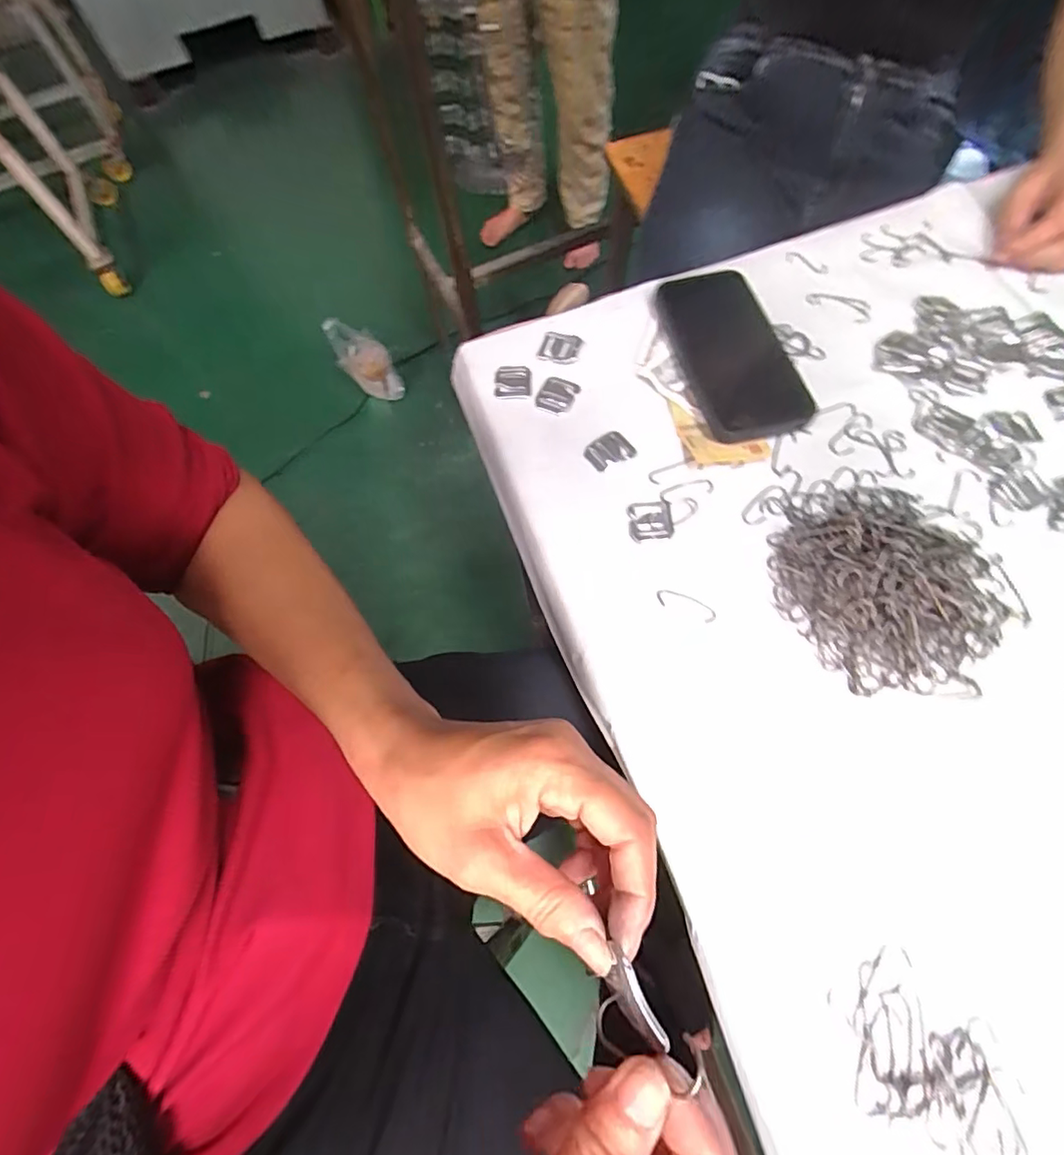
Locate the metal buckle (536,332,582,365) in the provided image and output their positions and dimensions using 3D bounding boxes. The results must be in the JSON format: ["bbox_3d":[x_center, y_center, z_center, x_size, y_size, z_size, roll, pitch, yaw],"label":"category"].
[{"bbox_3d":[0.024,-0.196,0.464,0.033,0.005,0.030,13,68,9],"label":"metal buckle"}]

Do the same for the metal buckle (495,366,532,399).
[{"bbox_3d":[-0.016,-0.164,0.456,0.030,0.004,0.034,-2,66,2],"label":"metal buckle"}]

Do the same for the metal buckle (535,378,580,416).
[{"bbox_3d":[0.021,-0.150,0.447,0.029,0.004,0.034,23,70,12],"label":"metal buckle"}]

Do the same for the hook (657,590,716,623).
[{"bbox_3d":[0.105,0.018,0.371,0.041,0.004,0.013,22,69,12],"label":"hook"}]

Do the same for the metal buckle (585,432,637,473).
[{"bbox_3d":[0.060,-0.099,0.426,0.035,0.005,0.026,-25,68,-8],"label":"metal buckle"}]

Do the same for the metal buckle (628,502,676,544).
[{"bbox_3d":[0.087,-0.042,0.397,0.032,0.004,0.031,-3,66,2],"label":"metal buckle"}]

